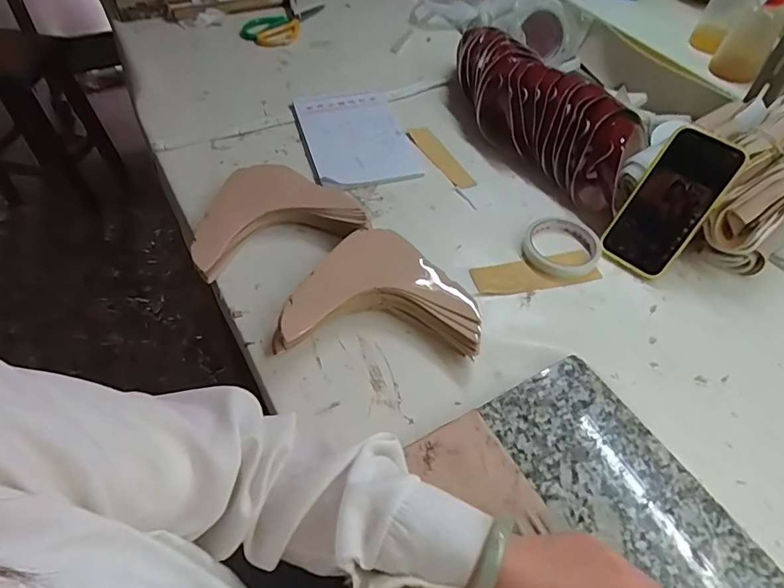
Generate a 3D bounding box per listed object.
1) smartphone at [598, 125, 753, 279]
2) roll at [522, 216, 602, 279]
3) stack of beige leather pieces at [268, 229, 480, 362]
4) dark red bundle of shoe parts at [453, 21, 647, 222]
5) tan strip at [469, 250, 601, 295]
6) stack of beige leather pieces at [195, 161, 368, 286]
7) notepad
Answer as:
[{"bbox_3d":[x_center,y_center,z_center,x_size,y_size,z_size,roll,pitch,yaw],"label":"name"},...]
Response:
[{"bbox_3d":[0.316,-0.101,0.573,0.077,0.164,0.016,39,25,25],"label":"smartphone"},{"bbox_3d":[0.203,-0.061,0.603,0.088,0.014,0.093,1,52,-1],"label":"roll"},{"bbox_3d":[-0.013,-0.008,0.538,0.201,0.050,0.157,2,52,0],"label":"stack of beige leather pieces"},{"bbox_3d":[0.198,-0.254,0.707,0.111,0.102,0.356,-28,57,-23],"label":"dark red bundle of shoe parts"},{"bbox_3d":[0.167,-0.024,0.587,0.148,0.006,0.046,-9,55,-11],"label":"tan strip"},{"bbox_3d":[-0.139,-0.099,0.595,0.194,0.045,0.145,-14,53,-13],"label":"stack of beige leather pieces"},{"bbox_3d":[-0.054,-0.229,0.727,0.146,0.014,0.201,-13,52,-13],"label":"notepad"}]

